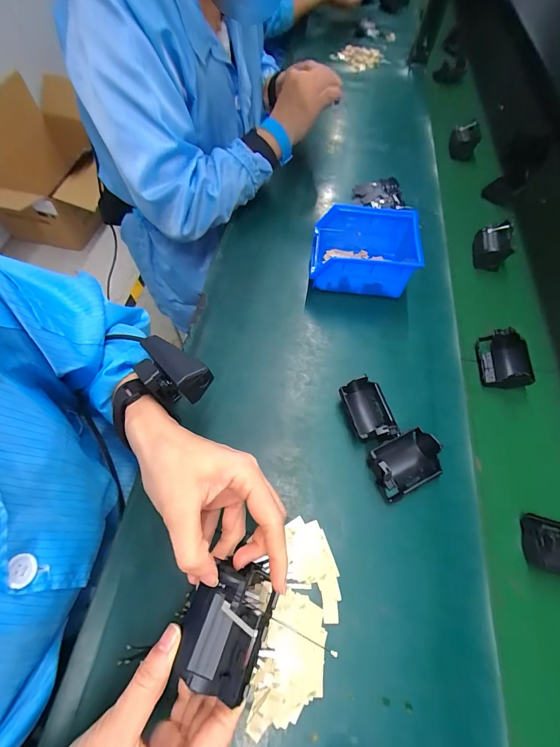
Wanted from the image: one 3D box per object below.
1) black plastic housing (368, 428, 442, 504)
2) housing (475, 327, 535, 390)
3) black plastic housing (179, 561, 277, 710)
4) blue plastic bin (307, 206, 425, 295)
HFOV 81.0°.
[{"bbox_3d":[0.130,0.093,0.339,0.074,0.039,0.052,-24,64,-14],"label":"black plastic housing"},{"bbox_3d":[0.289,-0.016,0.423,0.059,0.051,0.072,9,61,3],"label":"housing"},{"bbox_3d":[-0.034,0.160,0.210,0.051,0.022,0.068,18,62,9],"label":"black plastic housing"},{"bbox_3d":[0.119,-0.166,0.463,0.145,0.077,0.106,7,61,2],"label":"blue plastic bin"}]

